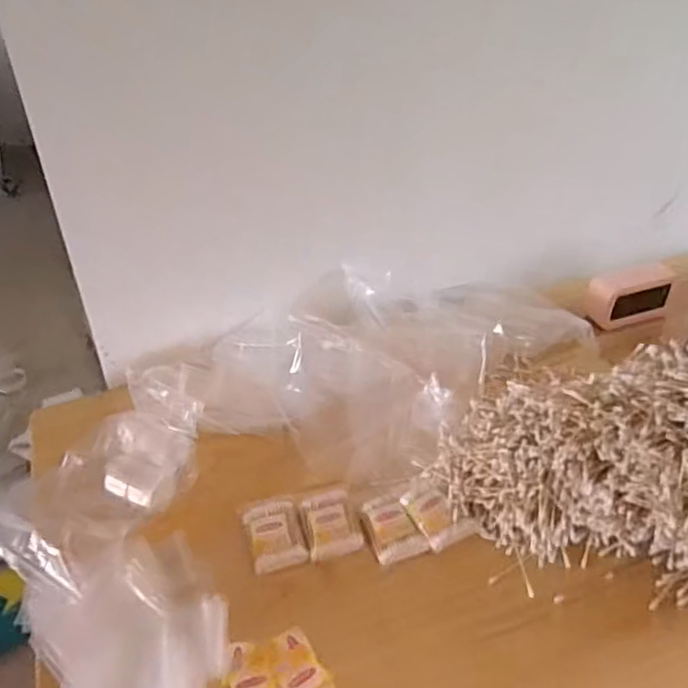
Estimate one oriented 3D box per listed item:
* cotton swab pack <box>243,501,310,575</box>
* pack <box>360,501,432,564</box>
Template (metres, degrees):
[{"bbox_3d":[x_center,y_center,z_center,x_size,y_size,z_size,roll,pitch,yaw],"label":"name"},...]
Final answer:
[{"bbox_3d":[-0.075,0.207,0.709,0.057,0.010,0.082,-10,37,-13],"label":"cotton swab pack"},{"bbox_3d":[0.052,0.202,0.706,0.053,0.012,0.073,-14,38,-17],"label":"pack"}]

